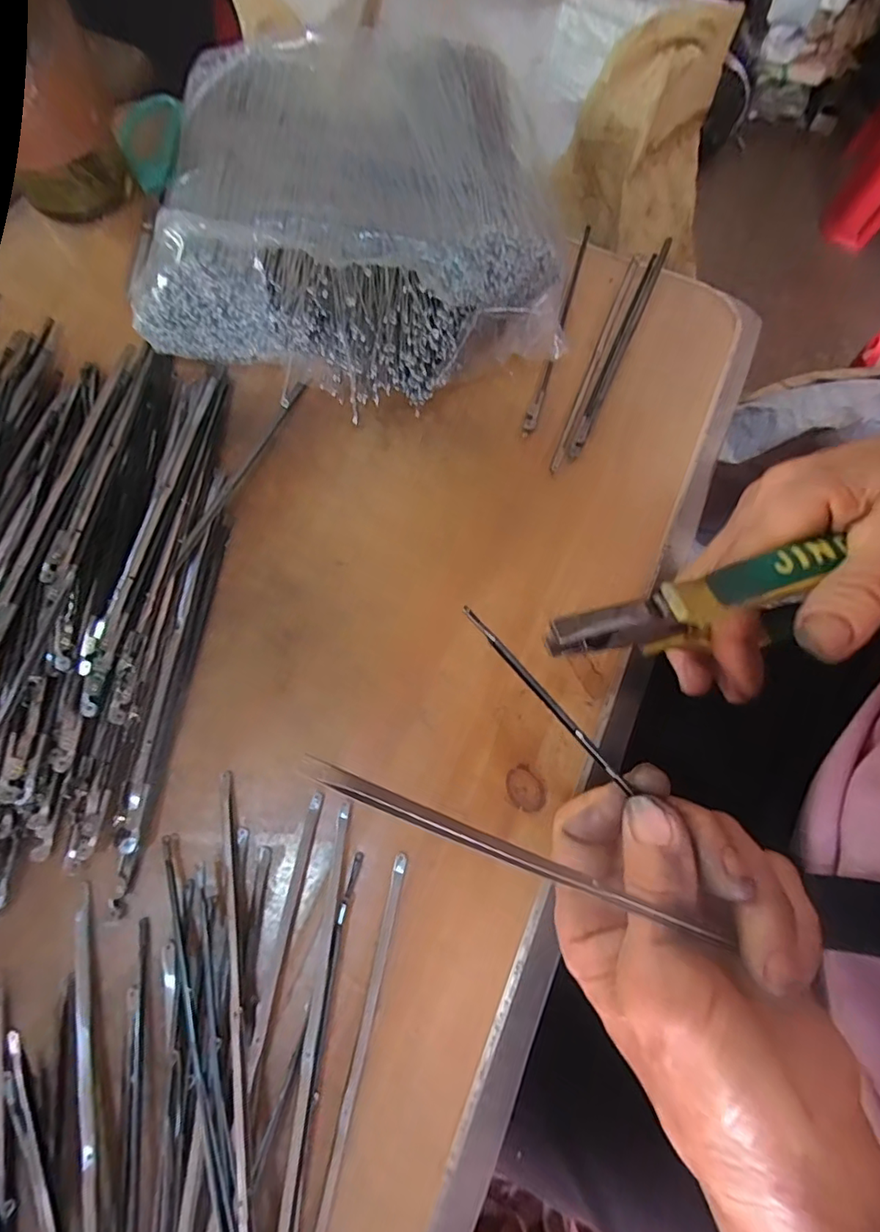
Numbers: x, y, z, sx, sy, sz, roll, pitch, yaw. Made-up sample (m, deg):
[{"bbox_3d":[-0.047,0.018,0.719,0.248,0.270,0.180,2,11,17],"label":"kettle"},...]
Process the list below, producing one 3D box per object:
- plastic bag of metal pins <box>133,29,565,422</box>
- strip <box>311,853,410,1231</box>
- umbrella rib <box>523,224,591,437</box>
[{"bbox_3d":[-0.045,-0.229,0.305,0.220,0.069,0.223,1,71,-1],"label":"plastic bag of metal pins"},{"bbox_3d":[-0.036,0.186,0.204,0.007,0.007,0.173,12,72,3],"label":"strip"},{"bbox_3d":[0.075,-0.183,0.320,0.007,0.010,0.173,17,72,5],"label":"umbrella rib"}]

